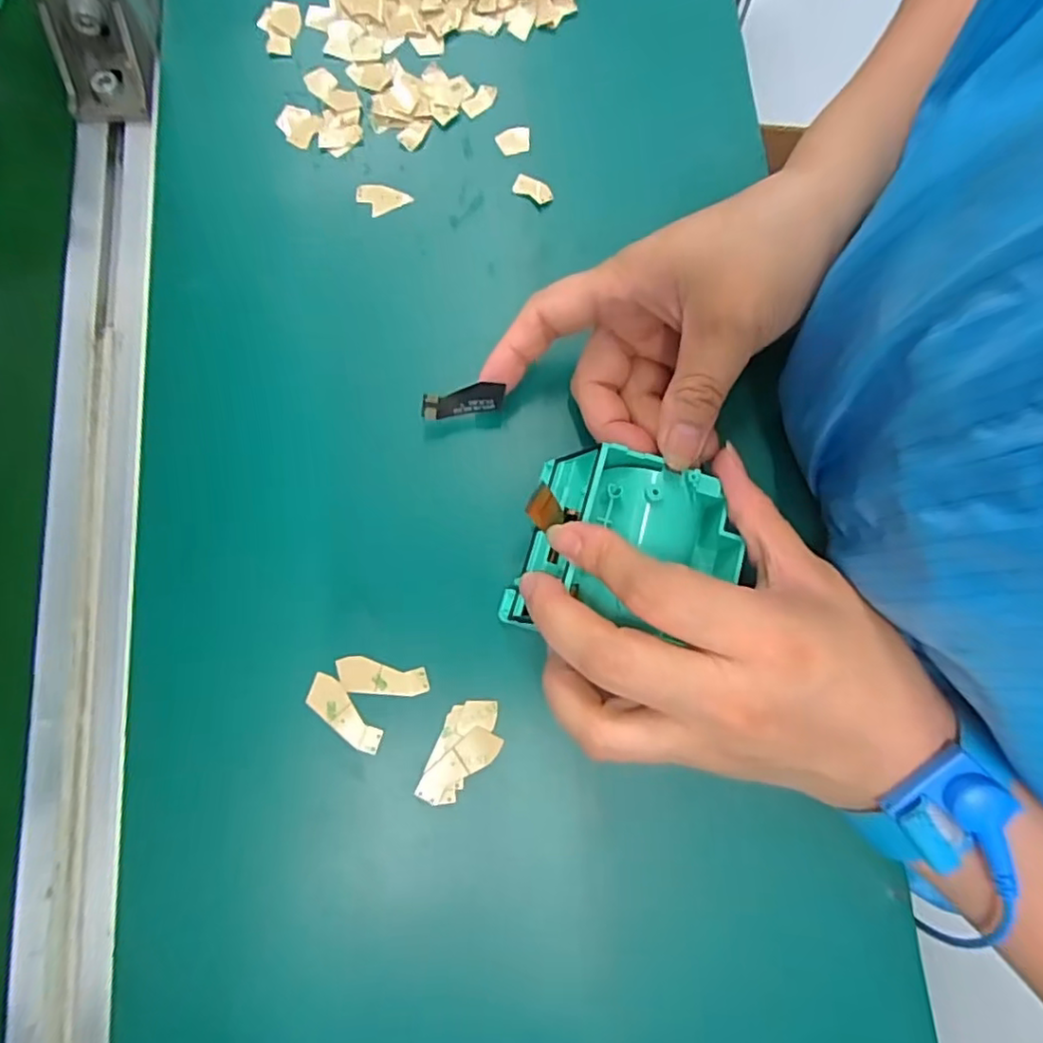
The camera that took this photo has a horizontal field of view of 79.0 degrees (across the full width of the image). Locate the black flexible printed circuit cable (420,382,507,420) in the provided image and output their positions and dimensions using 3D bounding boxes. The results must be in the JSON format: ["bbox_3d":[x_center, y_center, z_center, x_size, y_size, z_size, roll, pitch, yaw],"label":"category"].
[{"bbox_3d":[-0.025,-0.051,0.269,0.034,0.004,0.013,-7,115,1],"label":"black flexible printed circuit cable"}]

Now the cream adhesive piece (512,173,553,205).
[{"bbox_3d":[0.006,-0.162,0.309,0.020,0.004,0.012,24,77,-2],"label":"cream adhesive piece"}]

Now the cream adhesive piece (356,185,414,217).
[{"bbox_3d":[-0.067,-0.157,0.304,0.024,0.004,0.016,-21,82,-10],"label":"cream adhesive piece"}]

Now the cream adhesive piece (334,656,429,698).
[{"bbox_3d":[-0.056,0.063,0.257,0.037,0.004,0.014,5,79,-6],"label":"cream adhesive piece"}]

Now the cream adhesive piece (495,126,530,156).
[{"bbox_3d":[-0.004,-0.190,0.315,0.017,0.004,0.014,-11,81,-9],"label":"cream adhesive piece"}]

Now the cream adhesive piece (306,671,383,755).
[{"bbox_3d":[-0.071,0.077,0.252,0.037,0.004,0.013,42,77,2],"label":"cream adhesive piece"}]

